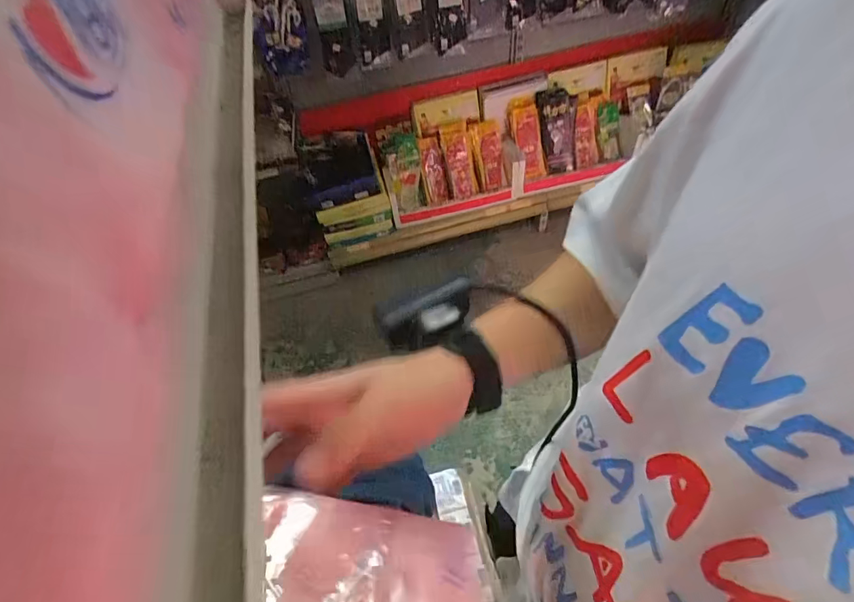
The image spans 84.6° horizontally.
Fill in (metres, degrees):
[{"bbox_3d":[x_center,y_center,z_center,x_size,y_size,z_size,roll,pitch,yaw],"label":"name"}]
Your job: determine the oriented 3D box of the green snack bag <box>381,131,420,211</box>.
[{"bbox_3d":[-0.089,-0.488,1.773,0.135,0.289,0.042,-10,15,-2],"label":"green snack bag"}]

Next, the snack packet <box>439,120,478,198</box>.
[{"bbox_3d":[0.123,-0.541,1.809,0.100,0.275,0.023,-12,16,3],"label":"snack packet"}]

